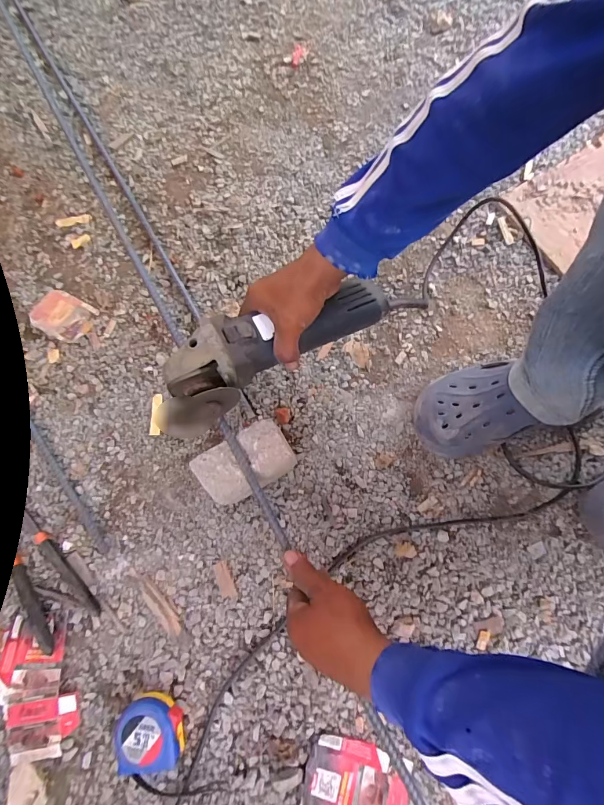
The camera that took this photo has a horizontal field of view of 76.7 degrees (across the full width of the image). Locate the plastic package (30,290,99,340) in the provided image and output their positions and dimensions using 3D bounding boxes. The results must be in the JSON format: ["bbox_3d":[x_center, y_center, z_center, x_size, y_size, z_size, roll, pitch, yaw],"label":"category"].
[{"bbox_3d":[-0.356,-0.129,0.568,0.089,0.009,0.066,28,77,7],"label":"plastic package"}]

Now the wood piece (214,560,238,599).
[{"bbox_3d":[-0.096,0.223,0.476,0.019,0.004,0.046,-21,77,-5],"label":"wood piece"}]

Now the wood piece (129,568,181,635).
[{"bbox_3d":[-0.181,0.244,0.471,0.019,0.004,0.095,-41,79,-9],"label":"wood piece"}]

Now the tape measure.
[{"bbox_3d":[-0.167,0.364,0.421,0.070,0.041,0.067,0,76,0],"label":"tape measure"}]

